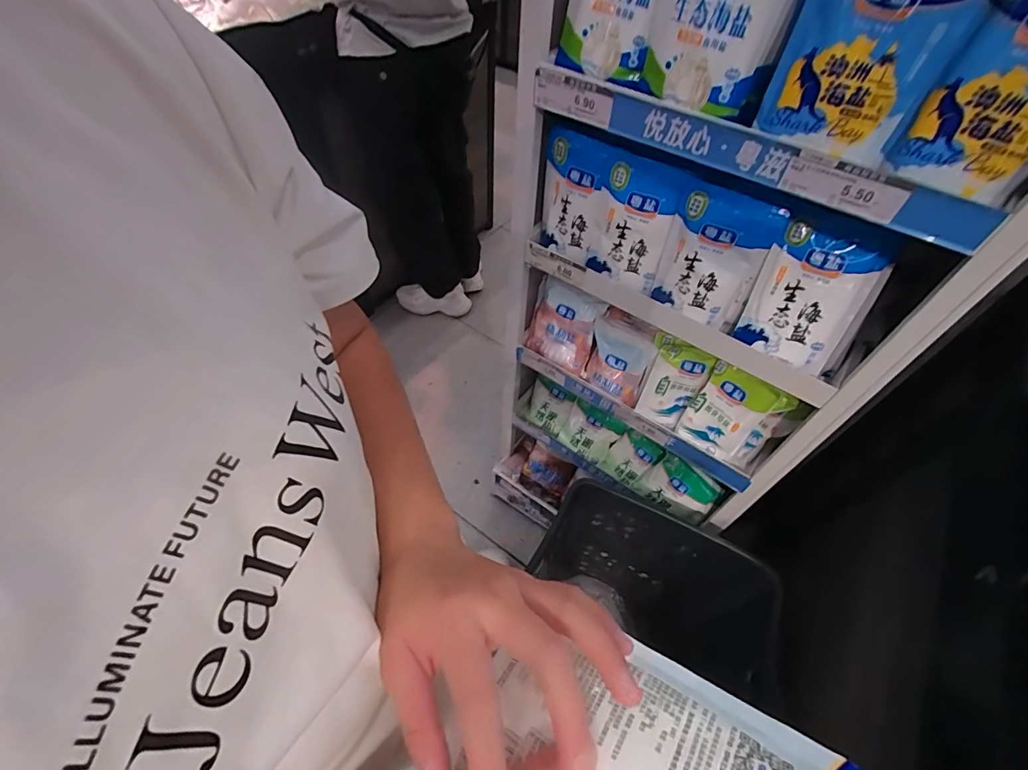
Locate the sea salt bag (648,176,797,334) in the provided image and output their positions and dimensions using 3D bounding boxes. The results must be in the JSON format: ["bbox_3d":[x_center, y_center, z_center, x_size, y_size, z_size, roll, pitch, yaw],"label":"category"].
[{"bbox_3d":[0.249,-0.153,0.586,0.124,0.158,0.042,23,55,14],"label":"sea salt bag"}]

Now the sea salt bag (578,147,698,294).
[{"bbox_3d":[0.158,-0.215,0.621,0.108,0.167,0.032,35,59,21],"label":"sea salt bag"}]

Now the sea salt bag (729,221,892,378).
[{"bbox_3d":[0.359,-0.104,0.569,0.127,0.153,0.027,28,28,14],"label":"sea salt bag"}]

